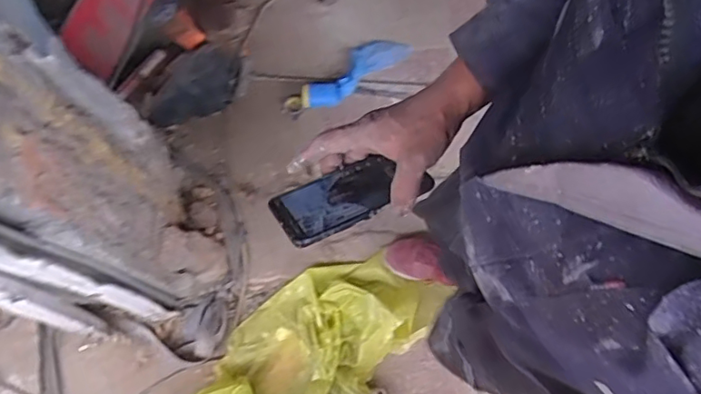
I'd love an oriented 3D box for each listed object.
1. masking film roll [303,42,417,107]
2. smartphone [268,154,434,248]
[{"bbox_3d":[0.009,-0.379,1.673,0.359,0.045,0.119,-37,76,-8],"label":"masking film roll"},{"bbox_3d":[-0.003,-0.002,0.584,0.150,0.008,0.076,-22,45,-17],"label":"smartphone"}]

